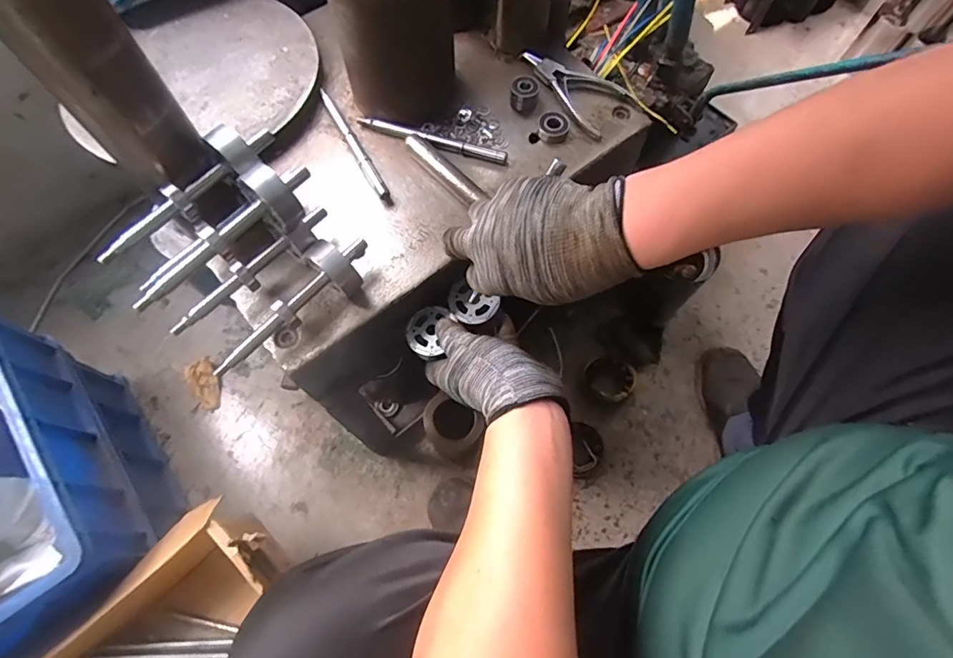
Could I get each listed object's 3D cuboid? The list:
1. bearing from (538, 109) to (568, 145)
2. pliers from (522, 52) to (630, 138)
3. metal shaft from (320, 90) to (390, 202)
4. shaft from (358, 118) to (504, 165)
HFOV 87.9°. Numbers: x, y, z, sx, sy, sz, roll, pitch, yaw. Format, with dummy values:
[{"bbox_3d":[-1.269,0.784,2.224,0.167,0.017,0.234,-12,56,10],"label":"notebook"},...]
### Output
[{"bbox_3d":[0.081,-0.213,0.522,0.030,0.013,0.034,6,67,2],"label":"bearing"},{"bbox_3d":[0.113,-0.271,0.545,0.064,0.015,0.129,-34,71,-14],"label":"pliers"},{"bbox_3d":[-0.128,-0.193,0.508,0.010,0.009,0.156,-27,70,-11],"label":"metal shaft"},{"bbox_3d":[-0.047,-0.198,0.516,0.162,0.010,0.016,19,68,7],"label":"shaft"}]

